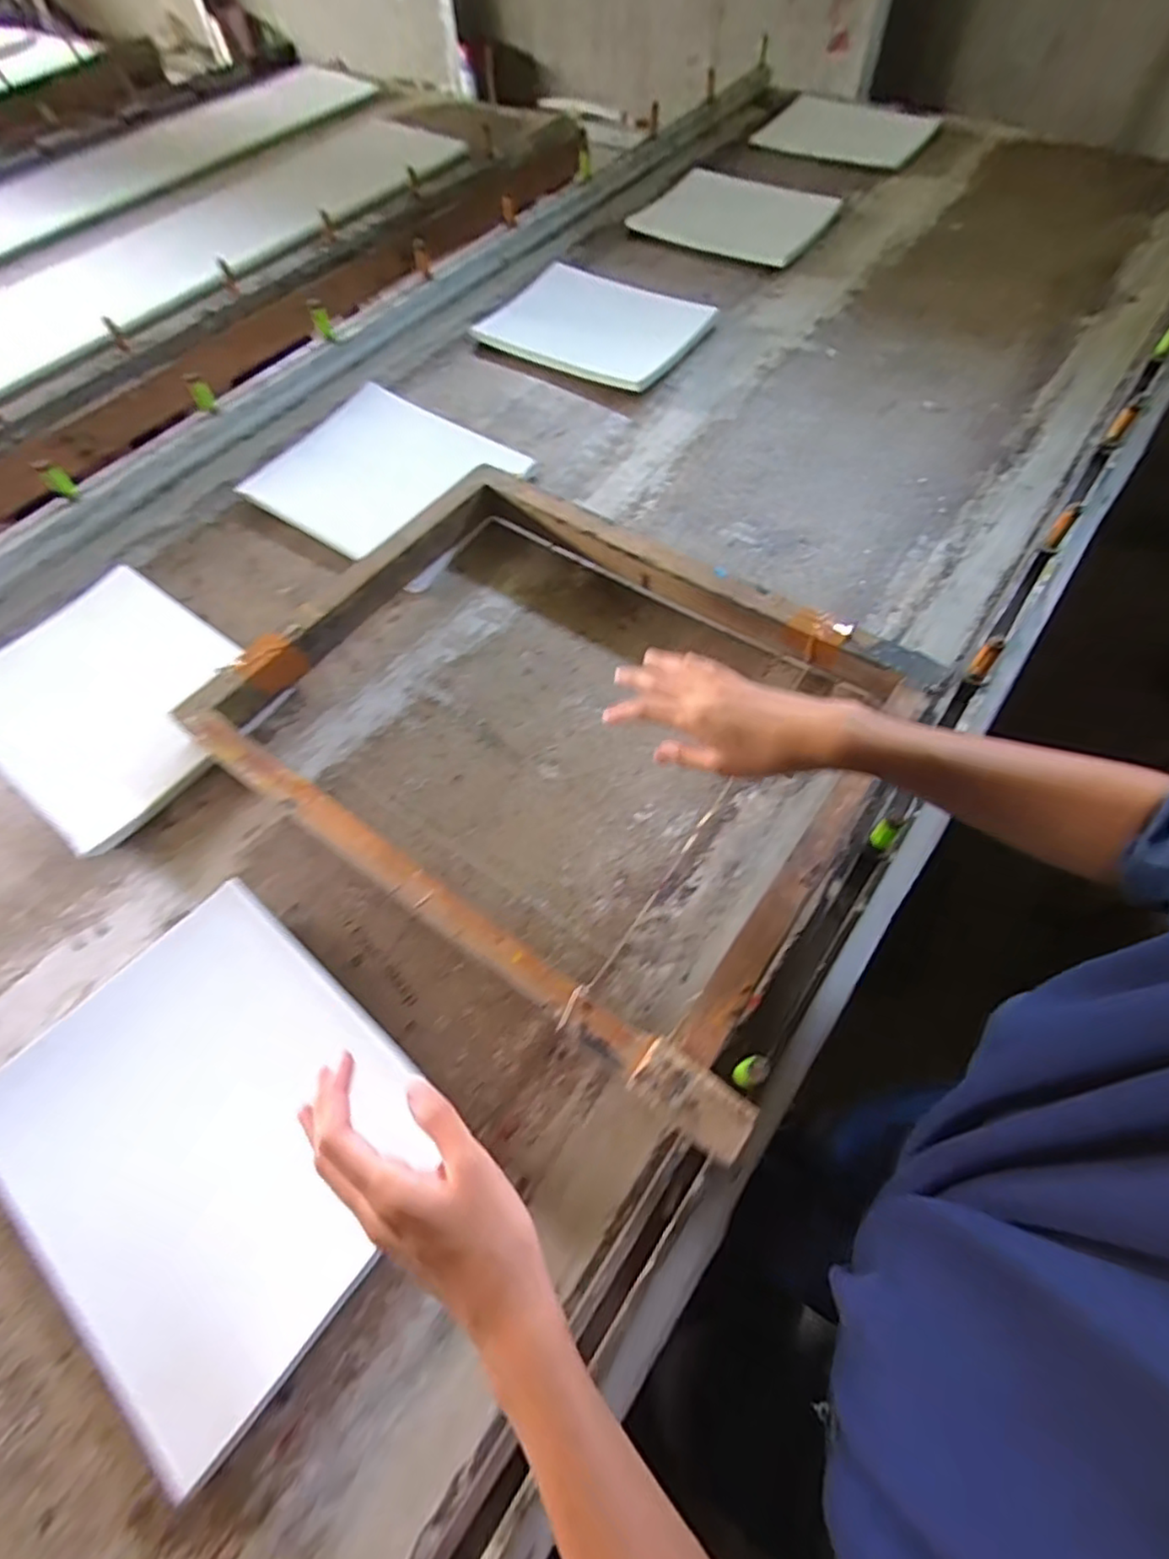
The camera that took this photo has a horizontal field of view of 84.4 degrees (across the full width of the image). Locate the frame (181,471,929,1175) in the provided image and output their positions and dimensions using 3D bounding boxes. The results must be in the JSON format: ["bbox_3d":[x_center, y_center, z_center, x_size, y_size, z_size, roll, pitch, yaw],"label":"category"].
[{"bbox_3d":[-0.020,-0.054,0.540,0.536,0.060,0.393,32,67,20],"label":"frame"}]

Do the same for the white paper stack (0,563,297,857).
[{"bbox_3d":[-0.439,-0.079,0.604,0.274,0.024,0.210,33,67,20],"label":"white paper stack"}]

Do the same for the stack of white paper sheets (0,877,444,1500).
[{"bbox_3d":[-0.237,0.223,0.415,0.261,0.029,0.213,37,69,22],"label":"stack of white paper sheets"}]

